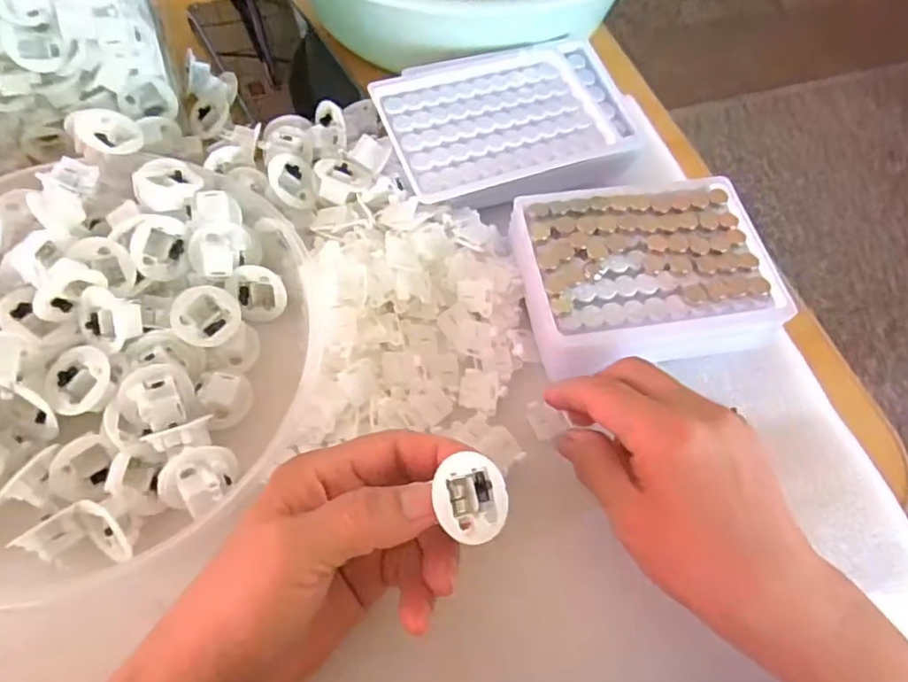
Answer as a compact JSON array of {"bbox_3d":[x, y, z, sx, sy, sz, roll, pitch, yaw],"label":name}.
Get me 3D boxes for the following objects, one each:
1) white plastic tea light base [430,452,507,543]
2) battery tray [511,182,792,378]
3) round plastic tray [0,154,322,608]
[{"bbox_3d":[0.007,0.060,0.232,0.028,0.013,0.031,6,64,-20],"label":"white plastic tea light base"},{"bbox_3d":[0.104,-0.037,0.342,0.129,0.034,0.100,-8,63,-7],"label":"battery tray"},{"bbox_3d":[-0.179,0.006,0.302,0.220,0.055,0.202,1,62,-2],"label":"round plastic tray"}]

